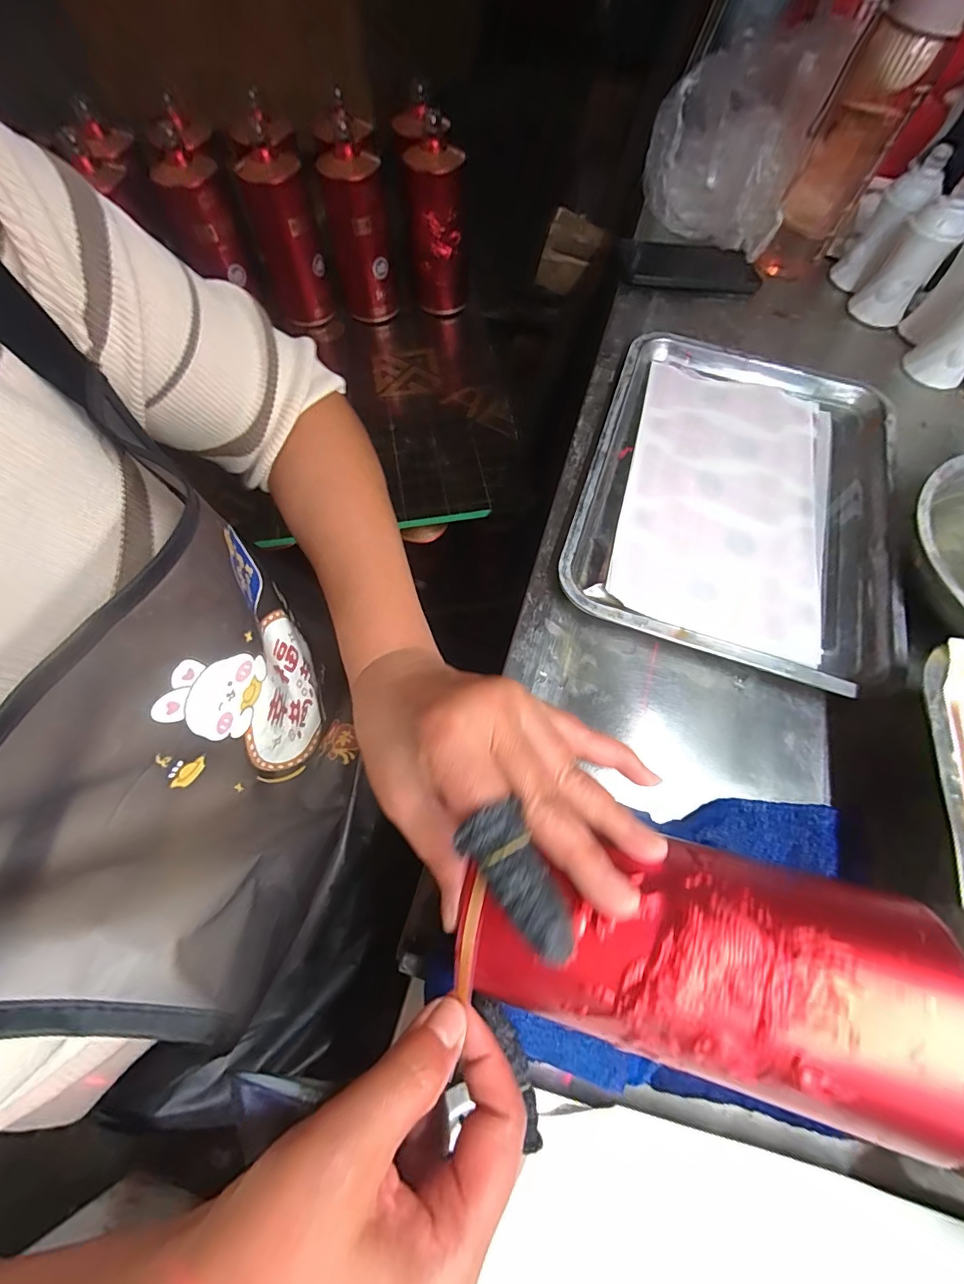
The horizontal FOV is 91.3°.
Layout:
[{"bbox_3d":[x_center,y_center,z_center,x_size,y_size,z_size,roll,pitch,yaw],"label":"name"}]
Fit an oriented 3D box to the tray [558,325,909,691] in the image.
[{"bbox_3d":[0.221,-0.136,0.402,0.246,0.031,0.335,16,66,11],"label":"tray"}]

